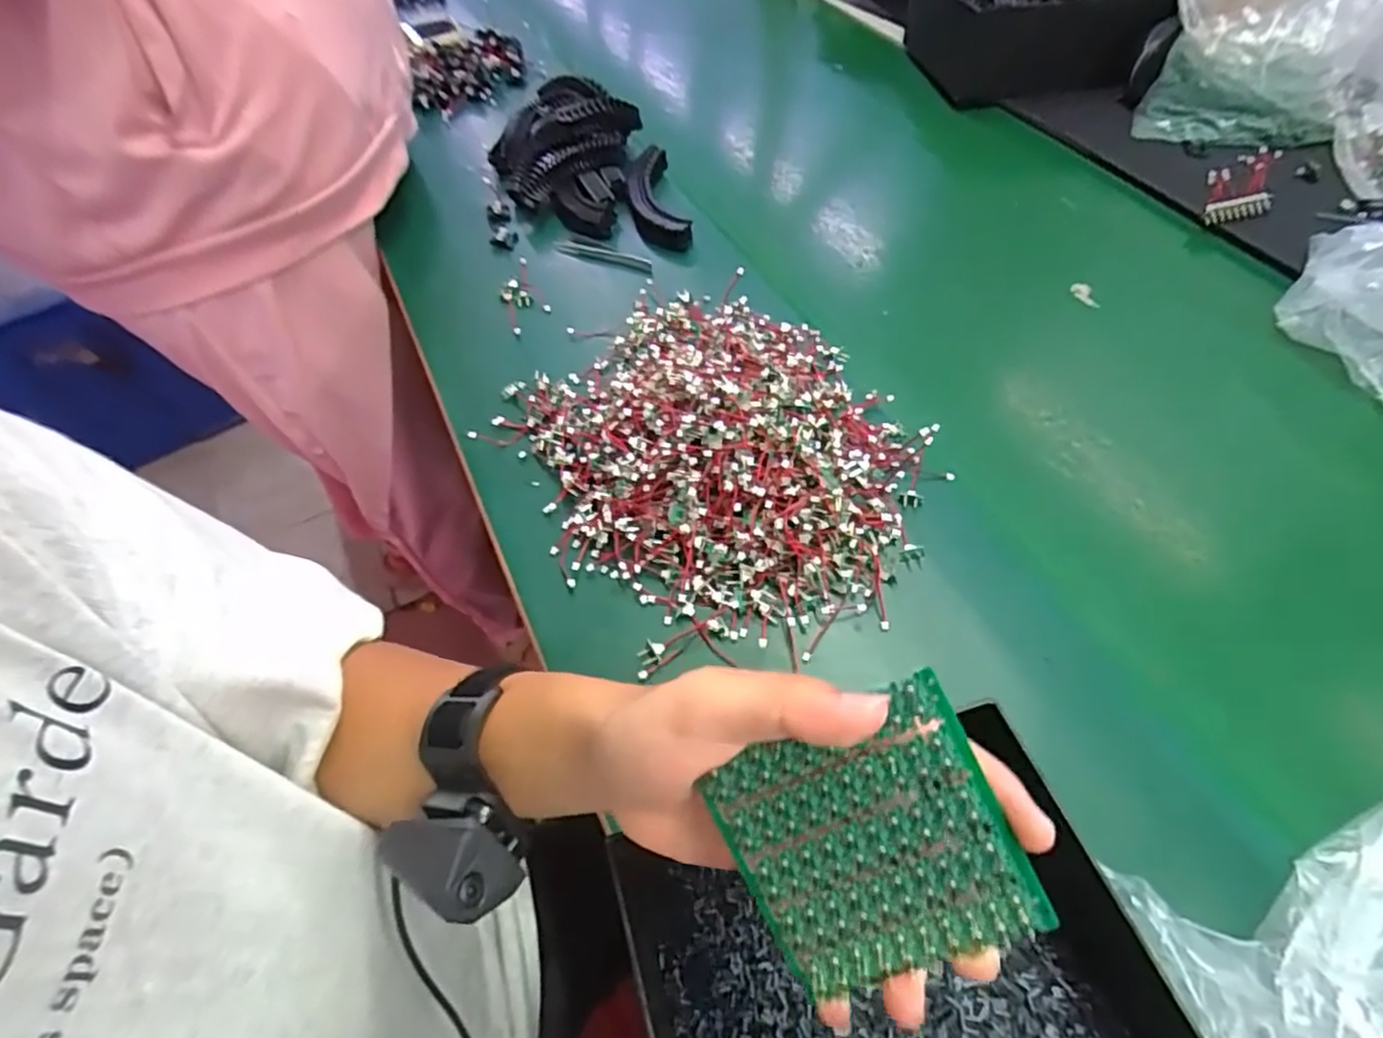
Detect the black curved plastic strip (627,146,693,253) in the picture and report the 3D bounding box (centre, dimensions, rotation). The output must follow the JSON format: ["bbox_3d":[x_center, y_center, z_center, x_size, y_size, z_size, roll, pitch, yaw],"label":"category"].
[{"bbox_3d":[-0.035,-0.305,0.657,0.045,0.026,0.138,-13,54,-4],"label":"black curved plastic strip"}]

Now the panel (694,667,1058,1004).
[{"bbox_3d":[0.056,0.102,0.215,0.080,0.004,0.083,-26,91,10],"label":"panel"}]

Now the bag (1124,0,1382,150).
[{"bbox_3d":[0.598,-0.525,0.710,0.203,0.151,0.252,16,57,15],"label":"bag"}]

